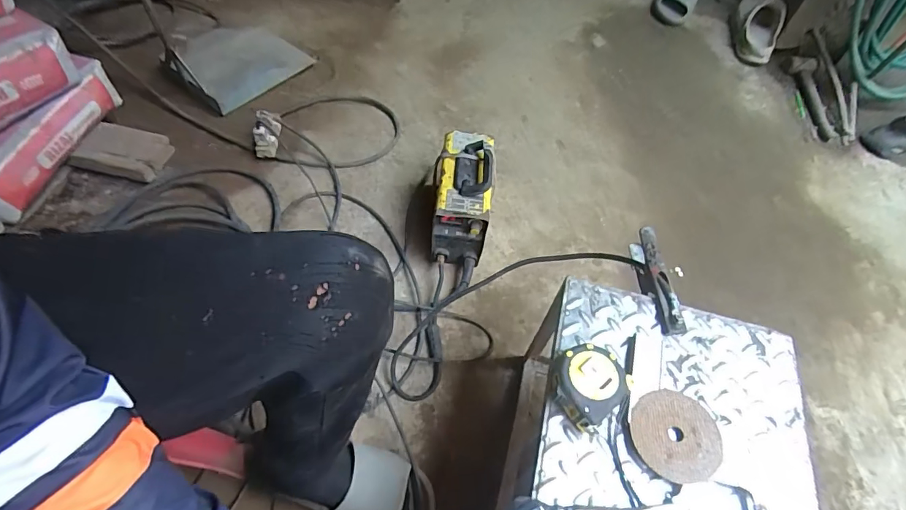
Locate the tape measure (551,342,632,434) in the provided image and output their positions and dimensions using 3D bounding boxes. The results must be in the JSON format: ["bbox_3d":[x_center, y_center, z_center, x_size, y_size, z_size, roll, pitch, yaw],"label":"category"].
[{"bbox_3d":[0.154,0.147,0.530,0.081,0.040,0.080,-34,64,-24],"label":"tape measure"}]

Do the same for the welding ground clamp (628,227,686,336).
[{"bbox_3d":[0.276,0.039,0.649,0.028,0.060,0.166,2,54,-4],"label":"welding ground clamp"}]

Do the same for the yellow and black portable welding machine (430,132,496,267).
[{"bbox_3d":[0.020,-0.112,0.946,0.110,0.190,0.205,8,54,1],"label":"yellow and black portable welding machine"}]

